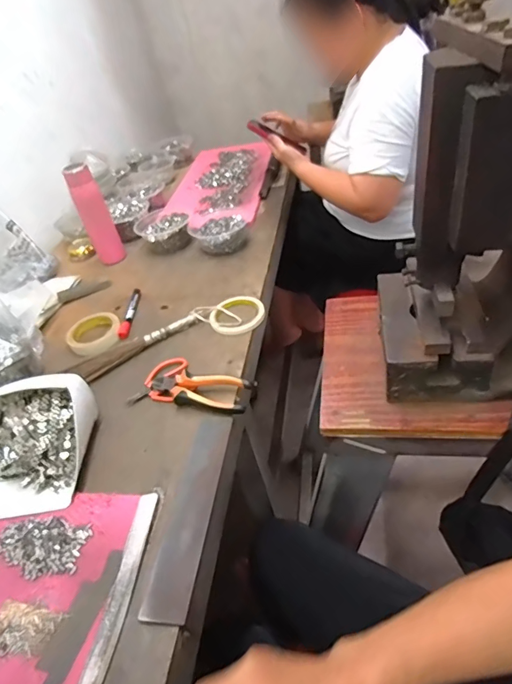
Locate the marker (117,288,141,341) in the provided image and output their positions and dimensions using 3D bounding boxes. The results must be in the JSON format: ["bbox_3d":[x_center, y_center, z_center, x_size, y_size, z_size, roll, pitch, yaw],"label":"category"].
[{"bbox_3d":[-0.245,-0.063,0.835,0.018,0.011,0.155,-9,41,7],"label":"marker"}]

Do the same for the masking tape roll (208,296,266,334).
[{"bbox_3d":[-0.033,-0.051,0.766,0.099,0.010,0.096,2,43,18],"label":"masking tape roll"}]

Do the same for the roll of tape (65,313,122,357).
[{"bbox_3d":[-0.295,-0.012,0.792,0.097,0.025,0.099,-8,41,7],"label":"roll of tape"}]

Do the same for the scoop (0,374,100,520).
[{"bbox_3d":[-0.305,0.131,0.564,0.160,0.078,0.164,-9,41,1],"label":"scoop"}]

